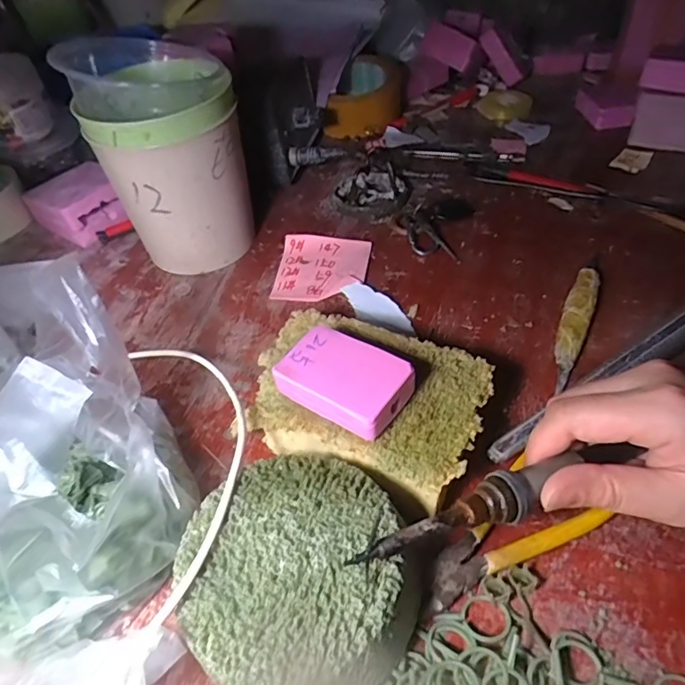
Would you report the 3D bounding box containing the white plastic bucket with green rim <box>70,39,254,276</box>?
[{"bbox_3d":[-0.128,-0.135,0.416,0.105,0.146,0.095,-21,48,-13],"label":"white plastic bucket with green rim"}]

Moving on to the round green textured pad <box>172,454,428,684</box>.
[{"bbox_3d":[-0.021,0.104,0.236,0.104,0.039,0.099,-3,48,3],"label":"round green textured pad"}]

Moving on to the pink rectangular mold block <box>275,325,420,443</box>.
[{"bbox_3d":[0.000,0.019,0.282,0.069,0.022,0.044,27,56,27],"label":"pink rectangular mold block"}]

